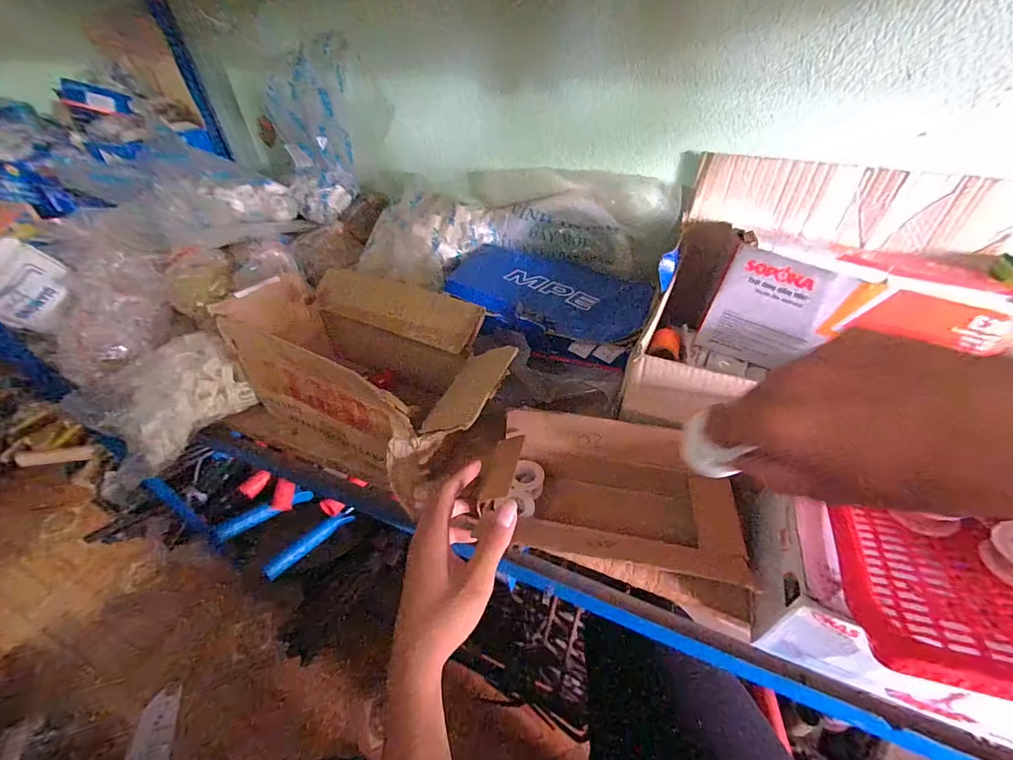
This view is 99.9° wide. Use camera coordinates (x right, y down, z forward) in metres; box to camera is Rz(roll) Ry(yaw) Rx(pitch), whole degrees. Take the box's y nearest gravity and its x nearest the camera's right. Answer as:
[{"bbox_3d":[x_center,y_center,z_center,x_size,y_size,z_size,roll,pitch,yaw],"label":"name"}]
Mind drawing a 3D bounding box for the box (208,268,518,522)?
[{"bbox_3d":[-0.167,-0.018,0.548,0.337,0.154,0.212,25,49,26],"label":"box"}]

